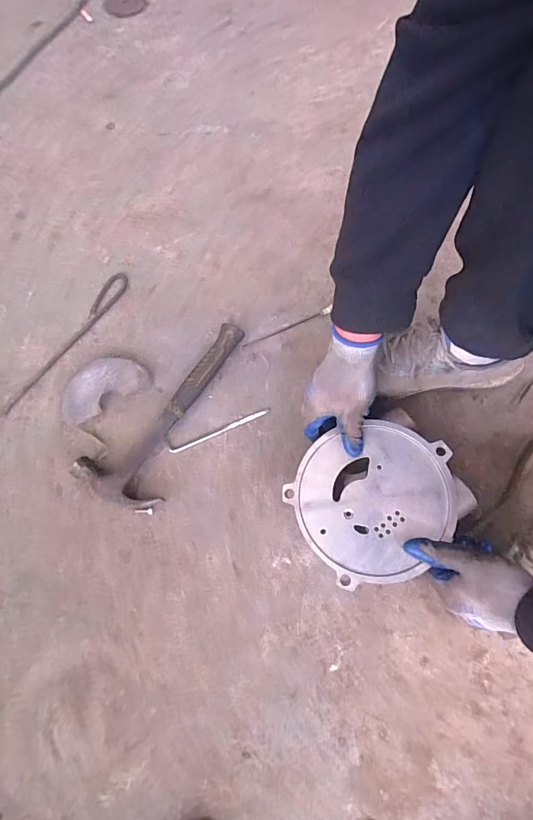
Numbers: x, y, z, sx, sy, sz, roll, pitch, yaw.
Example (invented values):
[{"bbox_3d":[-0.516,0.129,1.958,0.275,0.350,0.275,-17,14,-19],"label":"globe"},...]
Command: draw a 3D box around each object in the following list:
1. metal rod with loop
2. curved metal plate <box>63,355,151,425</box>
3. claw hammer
[{"bbox_3d":[-0.314,-0.110,0.620,0.034,0.006,0.285,29,76,7],"label":"metal rod with loop"},{"bbox_3d":[-0.256,-0.038,0.595,0.137,0.021,0.075,-32,77,-9],"label":"curved metal plate"},{"bbox_3d":[-0.145,-0.006,0.580,0.119,0.030,0.312,29,76,7],"label":"claw hammer"}]

